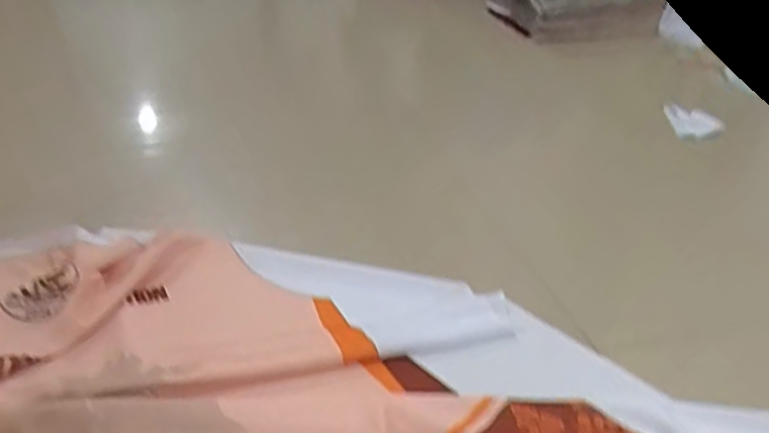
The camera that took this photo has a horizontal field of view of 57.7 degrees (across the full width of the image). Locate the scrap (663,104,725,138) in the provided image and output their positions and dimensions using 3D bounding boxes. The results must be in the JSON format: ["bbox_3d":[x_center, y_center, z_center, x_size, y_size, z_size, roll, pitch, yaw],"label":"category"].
[{"bbox_3d":[0.479,-0.145,1.080,0.075,0.015,0.104,5,32,-2],"label":"scrap"}]

